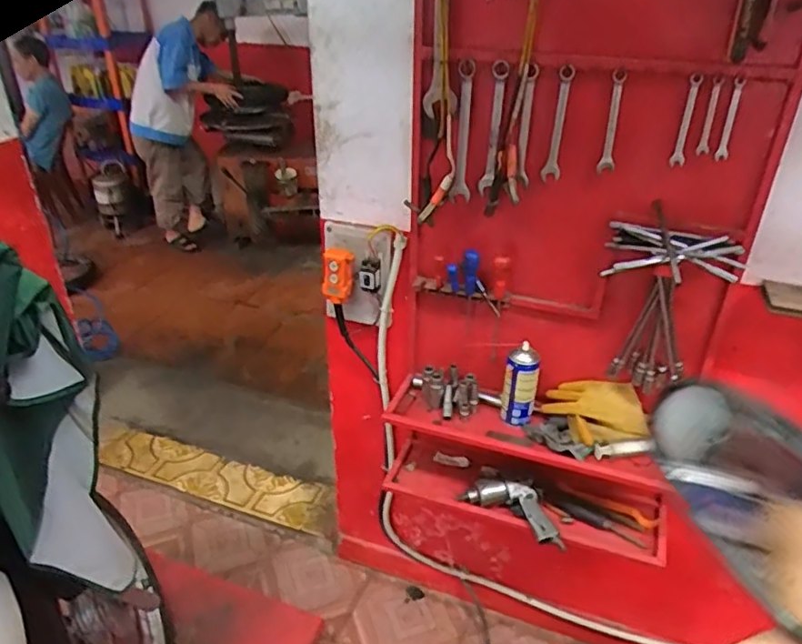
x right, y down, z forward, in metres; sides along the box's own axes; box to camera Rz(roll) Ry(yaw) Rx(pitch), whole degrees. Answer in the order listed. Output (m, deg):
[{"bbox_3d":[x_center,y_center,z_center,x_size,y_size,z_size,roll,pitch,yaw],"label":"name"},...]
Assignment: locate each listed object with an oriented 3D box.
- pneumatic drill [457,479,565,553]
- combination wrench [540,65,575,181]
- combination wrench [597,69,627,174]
[{"bbox_3d":[0.240,0.382,1.264,0.225,0.054,0.090,20,36,30],"label":"pneumatic drill"},{"bbox_3d":[0.254,-0.321,0.998,0.032,0.175,0.013,6,31,9],"label":"combination wrench"},{"bbox_3d":[0.332,-0.311,0.961,0.027,0.153,0.010,15,34,23],"label":"combination wrench"}]

